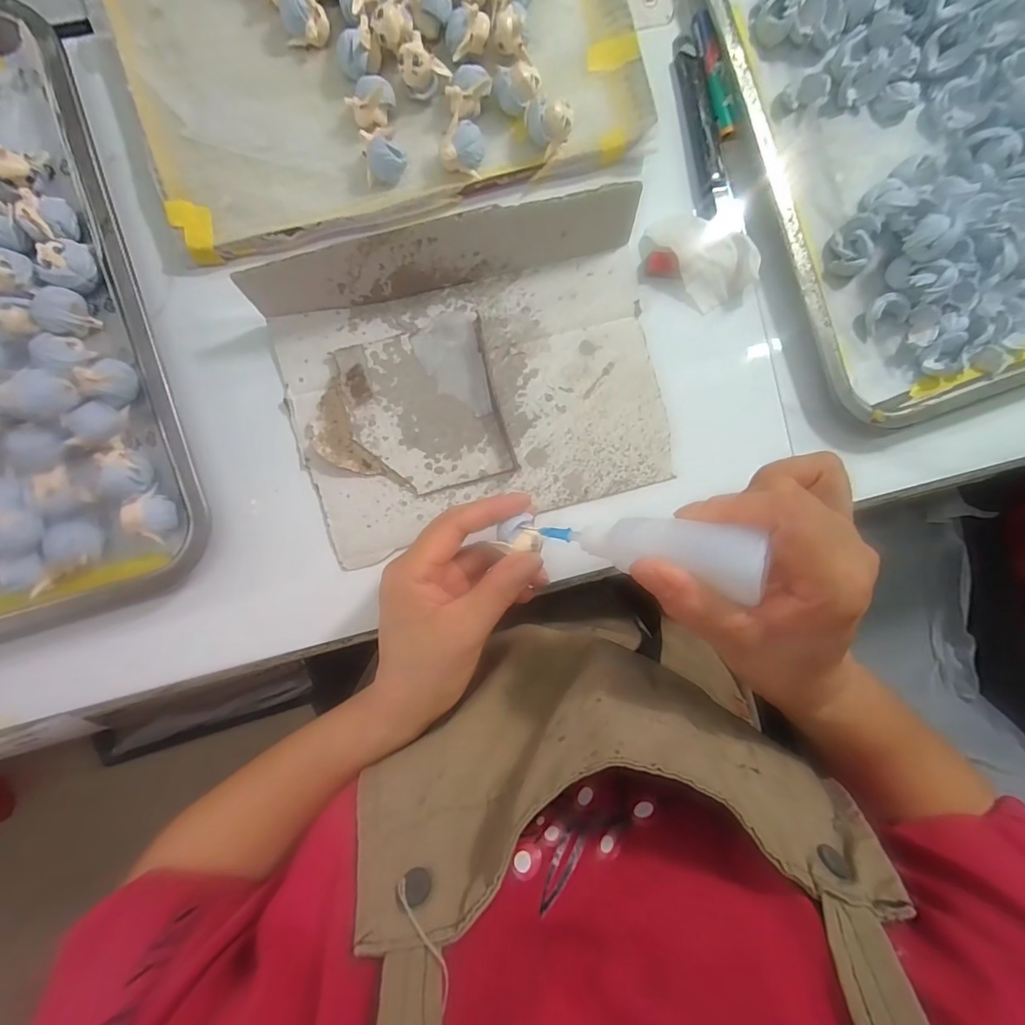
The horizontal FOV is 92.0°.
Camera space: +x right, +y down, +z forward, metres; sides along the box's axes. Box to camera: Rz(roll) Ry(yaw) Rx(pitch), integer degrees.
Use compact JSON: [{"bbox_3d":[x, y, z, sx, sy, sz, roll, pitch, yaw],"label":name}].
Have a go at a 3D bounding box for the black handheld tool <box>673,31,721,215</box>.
[{"bbox_3d":[0.123,-0.252,0.325,0.018,0.009,0.113,-10,90,-3],"label":"black handheld tool"}]

